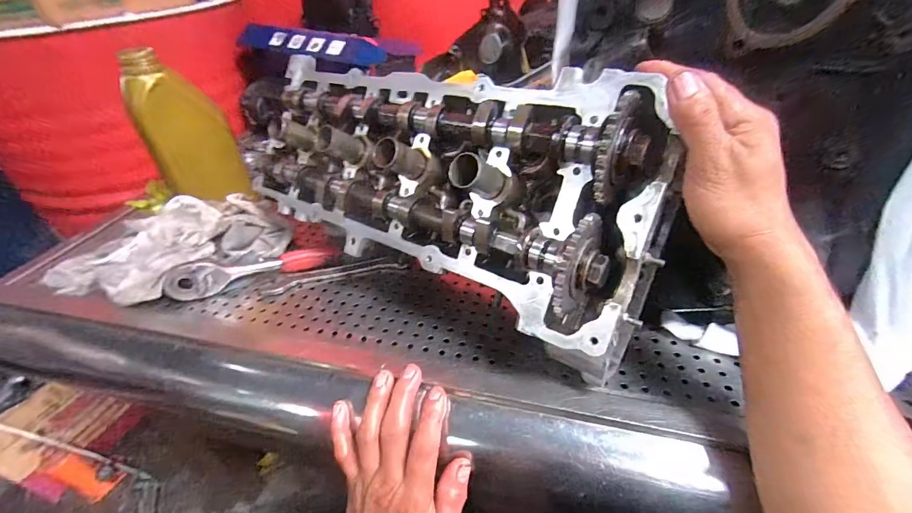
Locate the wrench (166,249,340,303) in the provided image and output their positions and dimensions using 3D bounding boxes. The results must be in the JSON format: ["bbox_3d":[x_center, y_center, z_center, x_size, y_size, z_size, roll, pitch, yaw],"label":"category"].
[{"bbox_3d":[-0.239,0.007,0.467,0.182,0.051,0.020,-20,41,-18],"label":"wrench"}]

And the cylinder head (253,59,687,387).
[{"bbox_3d":[-0.037,-0.081,0.398,0.459,0.213,0.115,23,8,31],"label":"cylinder head"}]

